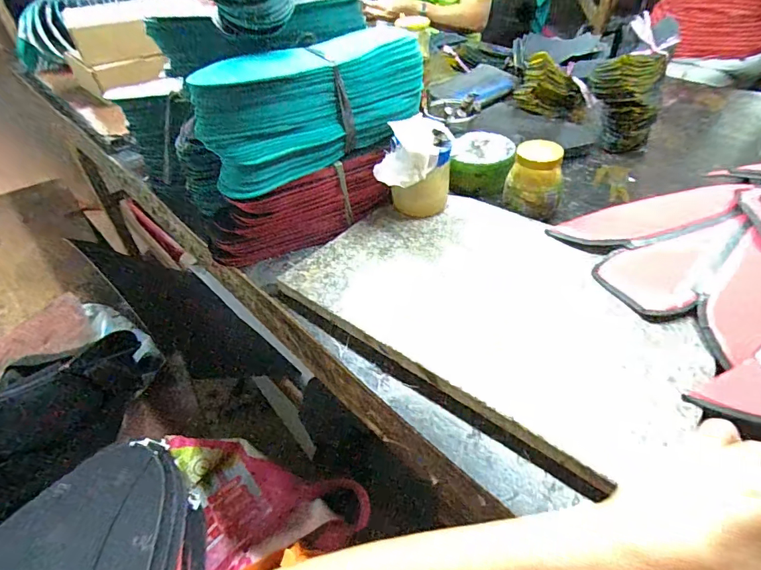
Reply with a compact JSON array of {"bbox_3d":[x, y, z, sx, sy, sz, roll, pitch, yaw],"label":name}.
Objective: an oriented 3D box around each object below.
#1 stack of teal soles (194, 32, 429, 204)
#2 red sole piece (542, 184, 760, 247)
[{"bbox_3d":[-0.077,-0.218,0.533,0.280,0.122,0.088,-30,48,-24],"label":"stack of teal soles"},{"bbox_3d":[0.298,-0.077,0.500,0.193,0.012,0.066,-13,40,16],"label":"red sole piece"}]

